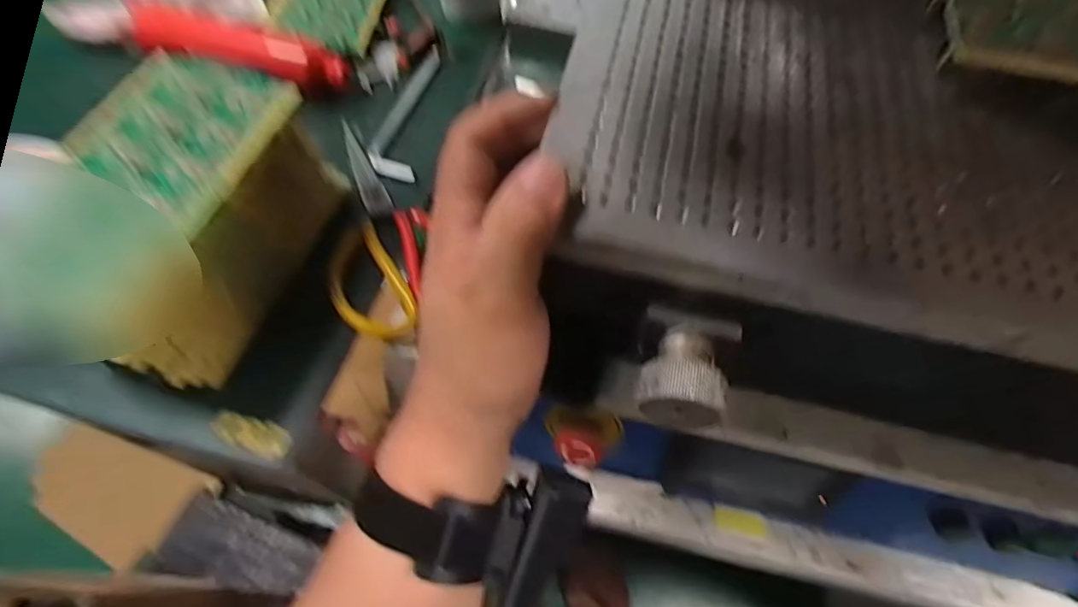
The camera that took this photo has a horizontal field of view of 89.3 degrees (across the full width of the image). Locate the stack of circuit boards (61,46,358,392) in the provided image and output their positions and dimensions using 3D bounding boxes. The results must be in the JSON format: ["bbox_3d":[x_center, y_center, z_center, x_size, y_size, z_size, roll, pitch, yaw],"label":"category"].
[{"bbox_3d":[-0.214,-0.044,0.342,0.099,0.099,0.186,11,60,4],"label":"stack of circuit boards"}]

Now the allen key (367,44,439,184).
[{"bbox_3d":[-0.109,-0.172,0.473,0.040,0.007,0.161,9,60,3],"label":"allen key"}]

